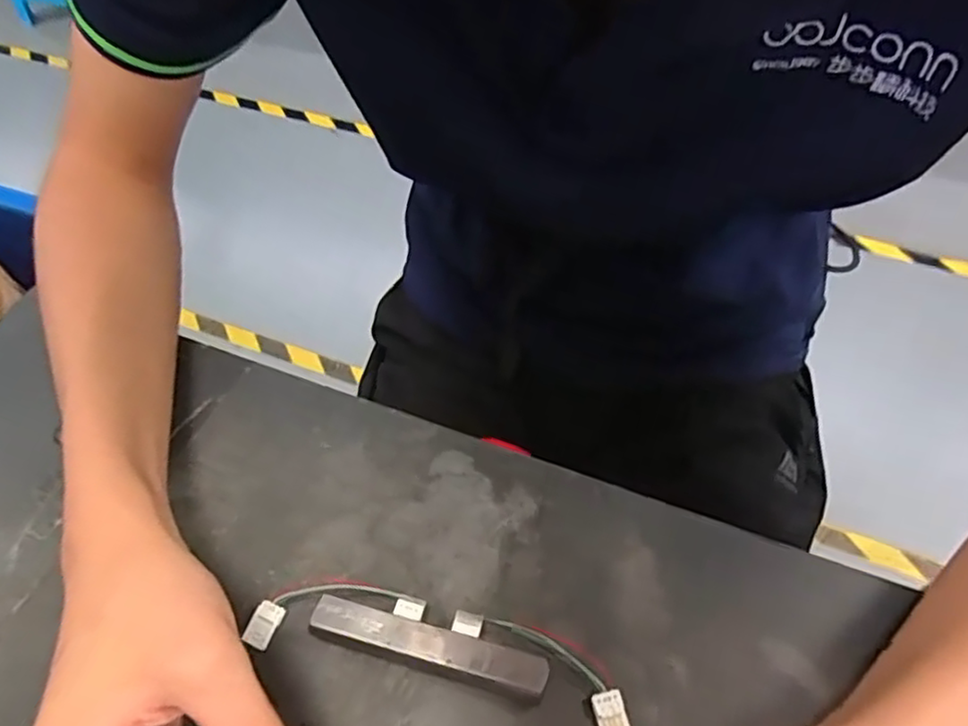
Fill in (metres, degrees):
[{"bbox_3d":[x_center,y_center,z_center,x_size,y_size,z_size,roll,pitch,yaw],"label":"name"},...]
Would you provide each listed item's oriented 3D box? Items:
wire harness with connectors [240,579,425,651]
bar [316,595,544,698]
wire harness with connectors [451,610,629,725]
[{"bbox_3d":[-0.063,0.103,0.281,0.073,0.010,0.026,-9,54,-3],"label":"wire harness with connectors"},{"bbox_3d":[-0.023,0.114,0.266,0.096,0.017,0.015,12,56,12],"label":"bar"},{"bbox_3d":[0.026,0.120,0.264,0.078,0.009,0.024,29,61,21],"label":"wire harness with connectors"}]

